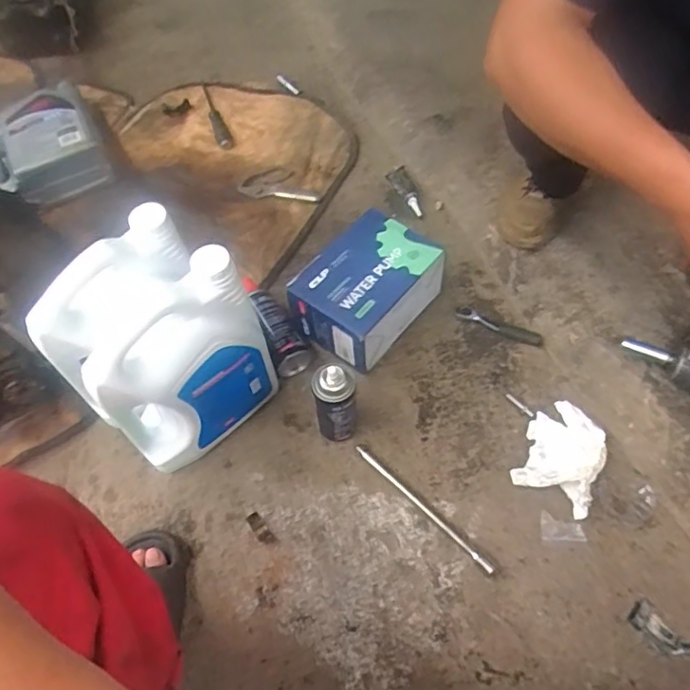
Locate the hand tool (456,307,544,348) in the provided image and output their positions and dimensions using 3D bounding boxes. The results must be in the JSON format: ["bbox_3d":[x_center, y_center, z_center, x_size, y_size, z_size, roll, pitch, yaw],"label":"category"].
[{"bbox_3d":[0.257,-0.031,0.950,0.147,0.014,0.025,23,63,17],"label":"hand tool"}]

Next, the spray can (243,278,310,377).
[{"bbox_3d":[-0.124,-0.047,0.948,0.060,0.053,0.210,-24,60,-11],"label":"spray can"}]

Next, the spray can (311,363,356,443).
[{"bbox_3d":[-0.013,0.086,0.796,0.054,0.163,0.050,-2,59,3],"label":"spray can"}]

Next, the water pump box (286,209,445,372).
[{"bbox_3d":[0.033,-0.089,0.924,0.163,0.116,0.215,35,67,22],"label":"water pump box"}]

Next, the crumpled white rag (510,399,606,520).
[{"bbox_3d":[0.312,0.152,0.813,0.109,0.036,0.158,25,64,17],"label":"crumpled white rag"}]

